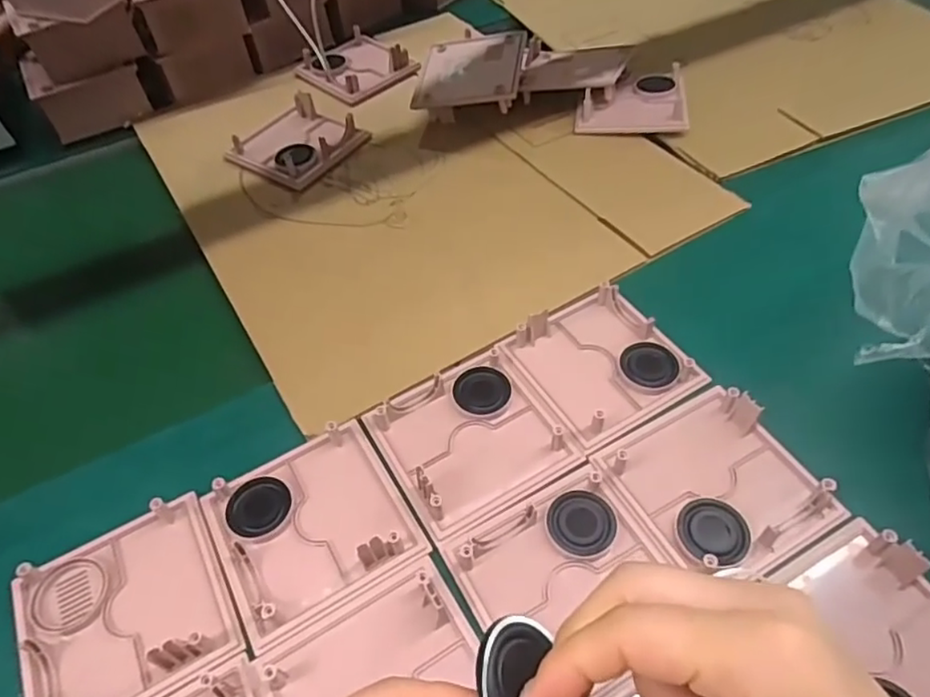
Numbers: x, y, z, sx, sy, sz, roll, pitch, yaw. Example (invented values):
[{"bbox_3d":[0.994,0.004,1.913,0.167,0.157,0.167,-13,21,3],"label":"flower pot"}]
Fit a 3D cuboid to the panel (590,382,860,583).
[{"bbox_3d":[0.150,0.078,0.373,0.108,0.021,0.104,-25,53,-15],"label":"panel"}]

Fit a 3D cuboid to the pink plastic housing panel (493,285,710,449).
[{"bbox_3d":[0.095,0.005,0.435,0.102,0.018,0.104,-26,53,-16],"label":"pink plastic housing panel"}]

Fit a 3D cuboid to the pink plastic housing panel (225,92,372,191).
[{"bbox_3d":[-0.168,-0.208,0.627,0.104,0.025,0.105,26,57,24],"label":"pink plastic housing panel"}]

